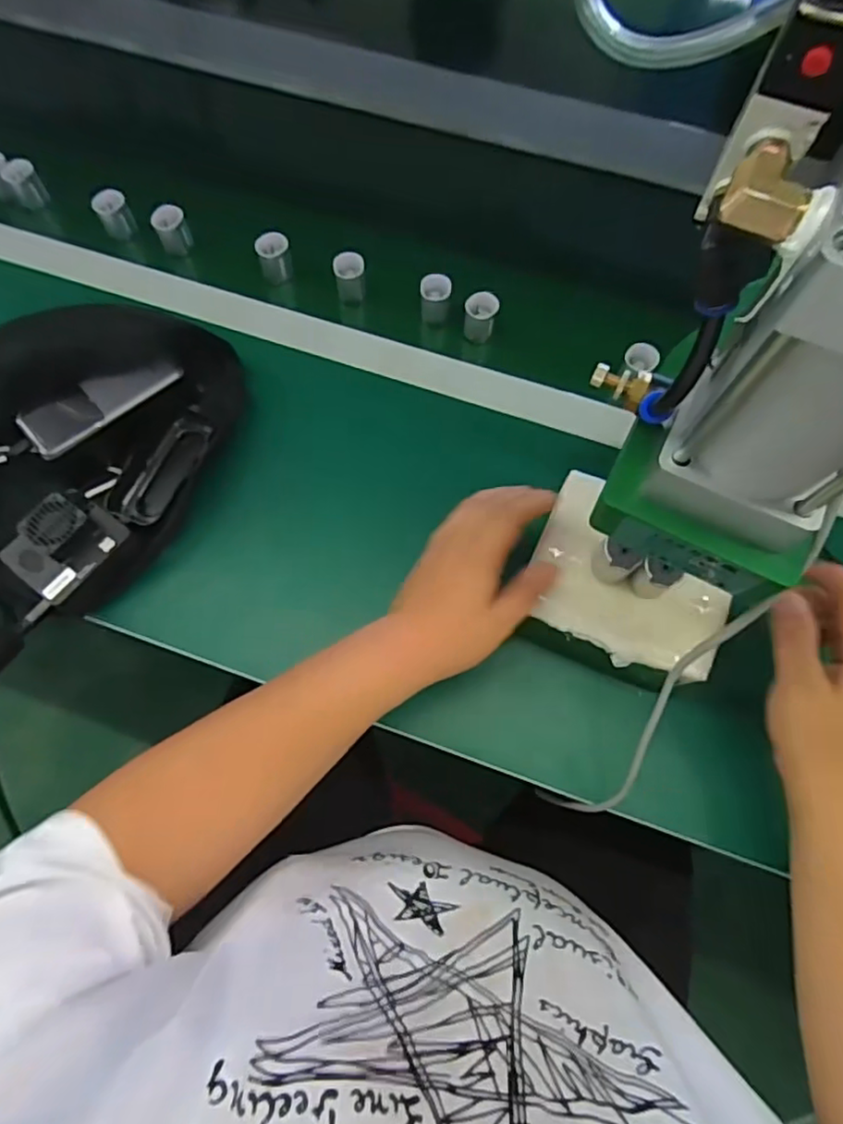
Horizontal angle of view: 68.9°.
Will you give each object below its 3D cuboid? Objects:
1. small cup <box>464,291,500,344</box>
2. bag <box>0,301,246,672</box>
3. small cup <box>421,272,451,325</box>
[{"bbox_3d":[0.056,-0.232,0.584,0.030,0.031,0.032,10,72,2],"label":"small cup"},{"bbox_3d":[-0.288,-0.078,0.501,0.208,0.079,0.303,34,75,10],"label":"bag"},{"bbox_3d":[0.013,-0.252,0.591,0.028,0.037,0.026,0,72,-1],"label":"small cup"}]

